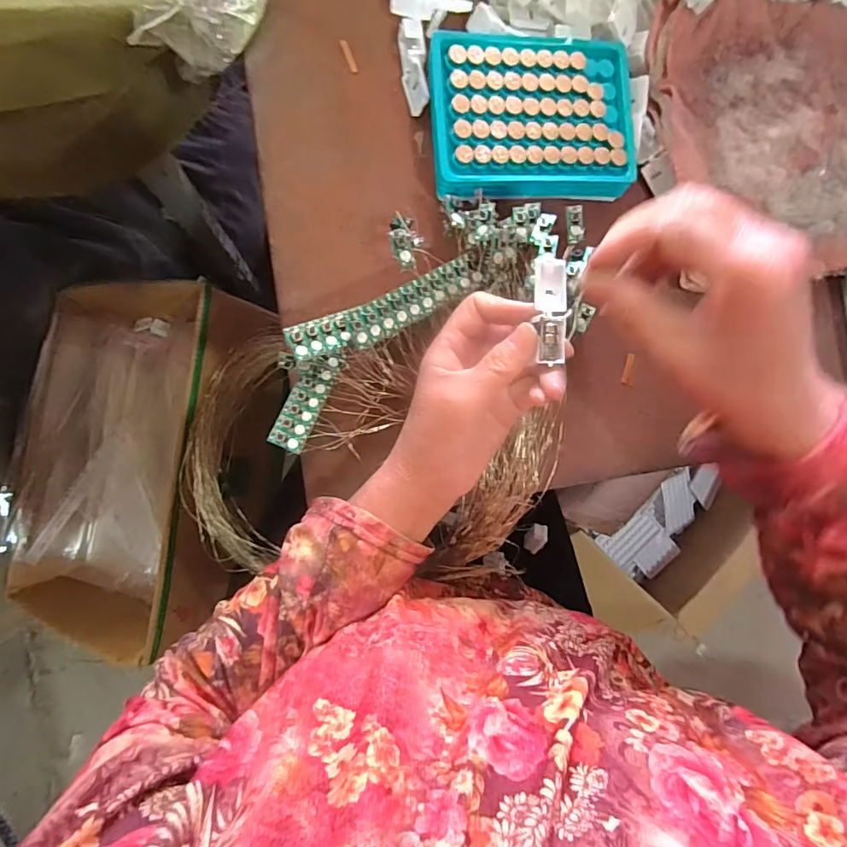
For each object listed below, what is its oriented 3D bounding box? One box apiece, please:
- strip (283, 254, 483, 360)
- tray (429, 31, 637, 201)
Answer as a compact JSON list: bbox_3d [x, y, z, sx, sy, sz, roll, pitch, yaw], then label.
[{"bbox_3d":[-0.020,-0.068,0.289,0.123,0.017,0.026,-24,93,-7],"label":"strip"},{"bbox_3d":[0.073,-0.201,0.318,0.133,0.015,0.101,-6,91,-7],"label":"tray"}]

